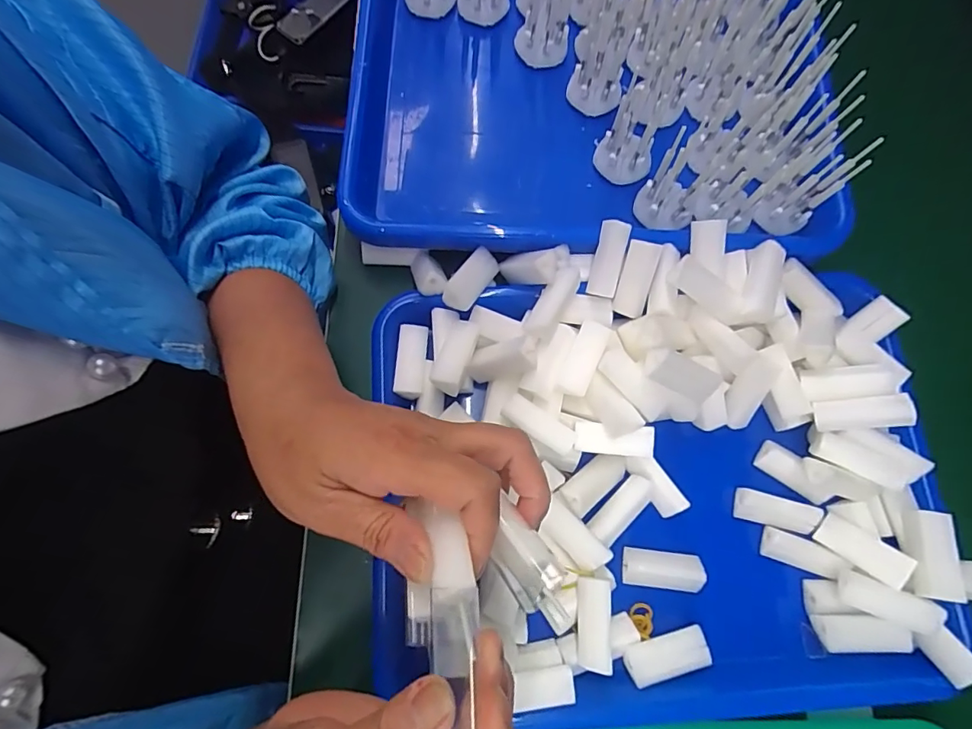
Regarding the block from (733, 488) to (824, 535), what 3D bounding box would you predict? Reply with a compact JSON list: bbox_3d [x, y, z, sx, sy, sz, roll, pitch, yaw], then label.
[{"bbox_3d":[0.177,0.090,0.300,0.047,0.013,0.018,14,76,2],"label":"block"}]

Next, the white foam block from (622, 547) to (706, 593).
[{"bbox_3d":[0.105,0.123,0.292,0.045,0.012,0.021,7,76,0],"label":"white foam block"}]

